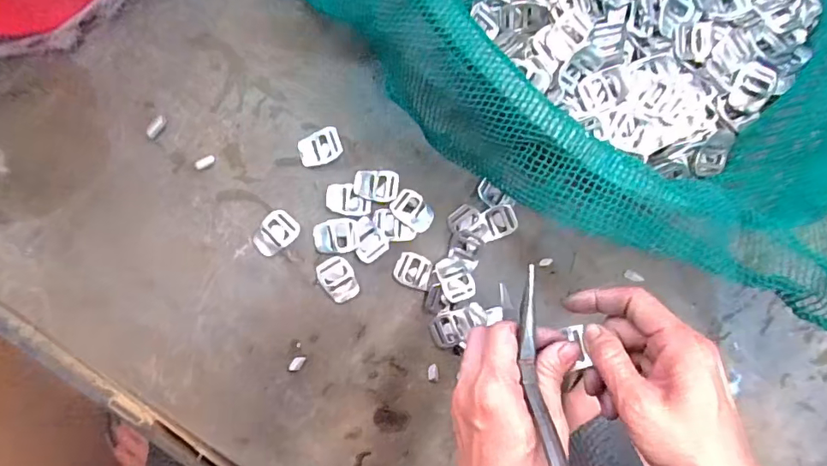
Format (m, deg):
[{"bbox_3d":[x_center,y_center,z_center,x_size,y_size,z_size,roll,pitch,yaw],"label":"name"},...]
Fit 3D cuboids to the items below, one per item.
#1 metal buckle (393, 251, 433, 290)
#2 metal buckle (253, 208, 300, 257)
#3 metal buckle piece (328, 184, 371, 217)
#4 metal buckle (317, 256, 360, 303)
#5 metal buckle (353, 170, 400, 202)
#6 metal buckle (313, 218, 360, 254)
[{"bbox_3d":[0.000,0.033,0.445,0.031,0.004,0.027,24,86,-3],"label":"metal buckle"},{"bbox_3d":[-0.120,0.000,0.437,0.041,0.004,0.027,-45,91,-5],"label":"metal buckle"},{"bbox_3d":[-0.057,-0.029,0.443,0.038,0.004,0.028,4,87,-4],"label":"metal buckle piece"},{"bbox_3d":[-0.065,0.041,0.439,0.028,0.005,0.039,-29,90,-5],"label":"metal buckle"},{"bbox_3d":[-0.033,-0.042,0.446,0.039,0.009,0.028,1,87,-4],"label":"metal buckle"},{"bbox_3d":[-0.068,0.003,0.441,0.039,0.004,0.029,-1,87,-4],"label":"metal buckle"}]

